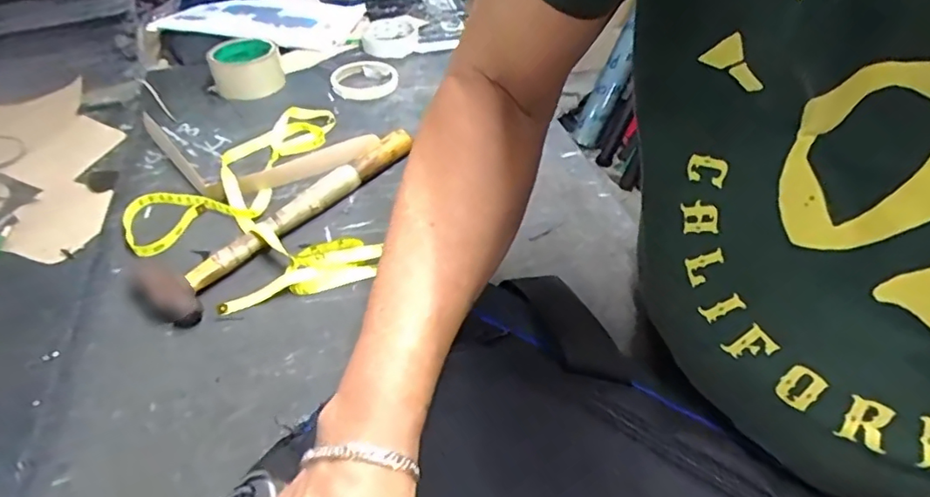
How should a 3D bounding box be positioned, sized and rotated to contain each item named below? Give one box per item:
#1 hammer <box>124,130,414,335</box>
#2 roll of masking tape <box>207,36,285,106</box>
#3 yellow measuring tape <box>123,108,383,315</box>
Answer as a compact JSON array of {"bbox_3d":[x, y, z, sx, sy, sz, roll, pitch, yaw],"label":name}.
[{"bbox_3d":[-0.185,-0.044,0.543,0.096,0.023,0.299,22,50,26],"label":"hammer"},{"bbox_3d":[-0.286,-0.238,0.725,0.086,0.048,0.099,-17,44,-17],"label":"roll of masking tape"},{"bbox_3d":[-0.225,-0.053,0.556,0.219,0.024,0.294,-17,44,-12],"label":"yellow measuring tape"}]

